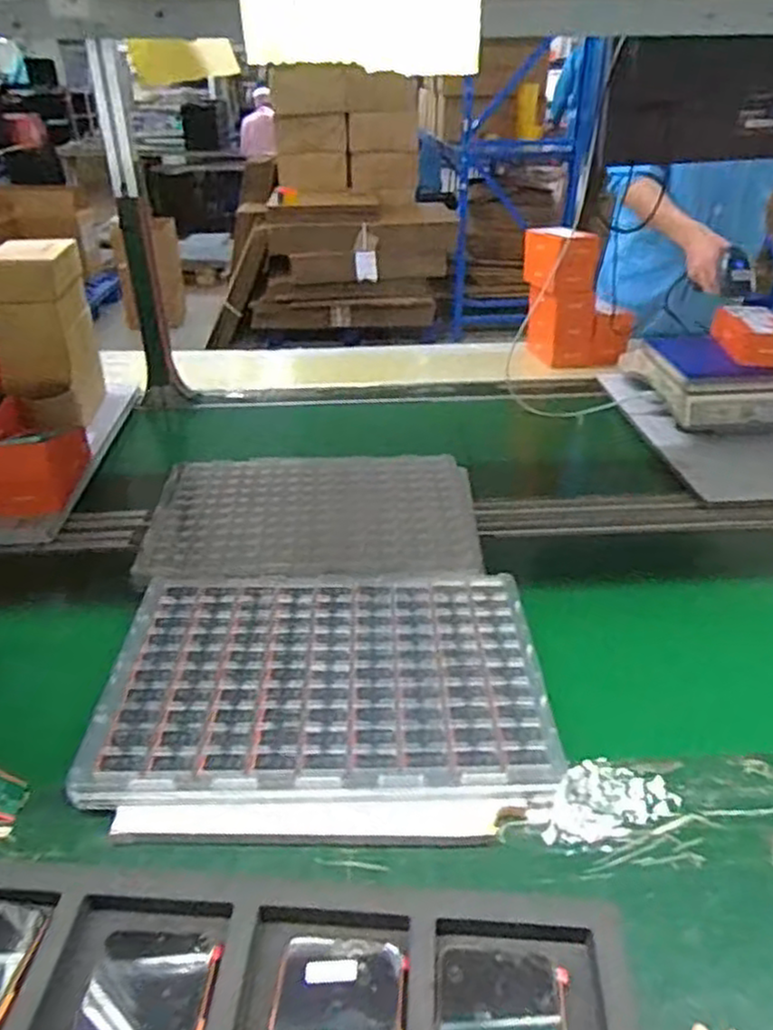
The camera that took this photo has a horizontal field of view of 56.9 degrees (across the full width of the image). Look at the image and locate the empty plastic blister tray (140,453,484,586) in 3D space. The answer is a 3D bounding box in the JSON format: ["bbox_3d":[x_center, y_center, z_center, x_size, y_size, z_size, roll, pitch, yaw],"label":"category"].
[{"bbox_3d":[-0.107,-0.008,1.047,0.465,0.015,0.337,-1,32,-1],"label":"empty plastic blister tray"}]

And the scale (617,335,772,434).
[{"bbox_3d":[0.645,-0.258,1.355,0.303,0.097,0.305,-2,32,-3],"label":"scale"}]

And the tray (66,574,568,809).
[{"bbox_3d":[-0.066,0.167,0.773,0.449,0.022,0.306,-2,31,-1],"label":"tray"}]

